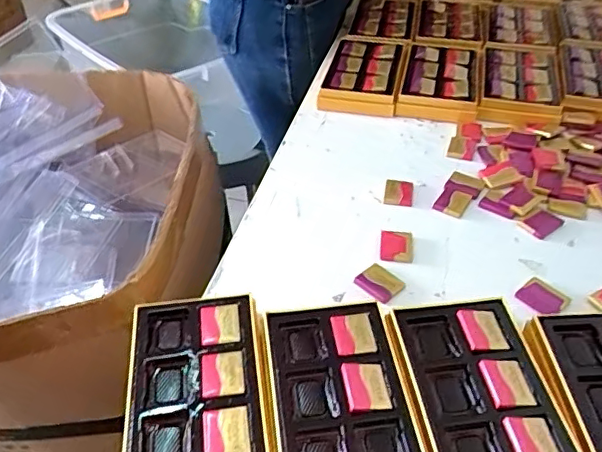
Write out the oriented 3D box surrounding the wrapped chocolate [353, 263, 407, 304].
[{"bbox_3d":[0.074,0.052,0.543,0.029,0.011,0.041,-30,50,-29],"label":"wrapped chocolate"}]

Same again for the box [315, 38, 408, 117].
[{"bbox_3d":[0.094,-0.222,0.836,0.104,0.039,0.178,9,42,10],"label":"box"}]

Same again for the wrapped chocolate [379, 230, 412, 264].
[{"bbox_3d":[0.096,0.020,0.580,0.032,0.008,0.043,6,42,7],"label":"wrapped chocolate"}]

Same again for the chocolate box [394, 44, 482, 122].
[{"bbox_3d":[0.194,-0.204,0.799,0.104,0.038,0.173,9,43,10],"label":"chocolate box"}]

